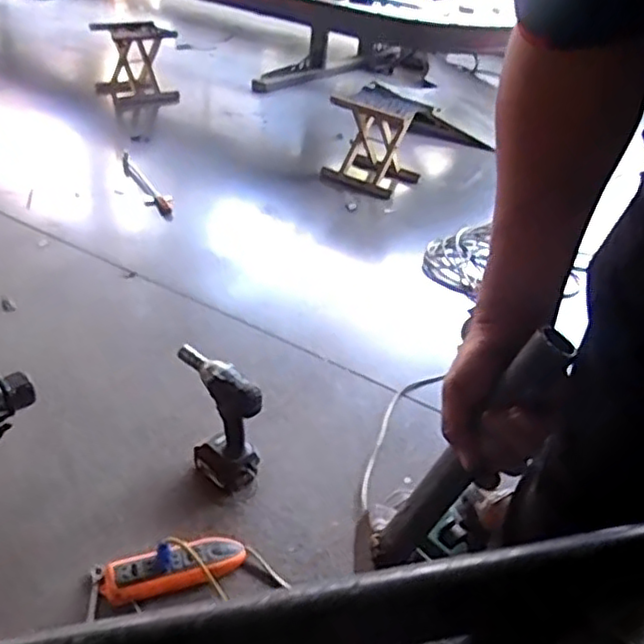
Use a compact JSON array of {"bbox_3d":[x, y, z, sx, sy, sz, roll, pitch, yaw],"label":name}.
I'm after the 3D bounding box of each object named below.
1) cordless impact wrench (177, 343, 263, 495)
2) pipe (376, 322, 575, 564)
[{"bbox_3d":[-0.199,0.193,1.257,0.074,0.272,0.199,-15,40,-29],"label":"cordless impact wrench"},{"bbox_3d":[0.118,0.113,0.550,0.031,0.269,0.036,26,35,-3],"label":"pipe"}]

